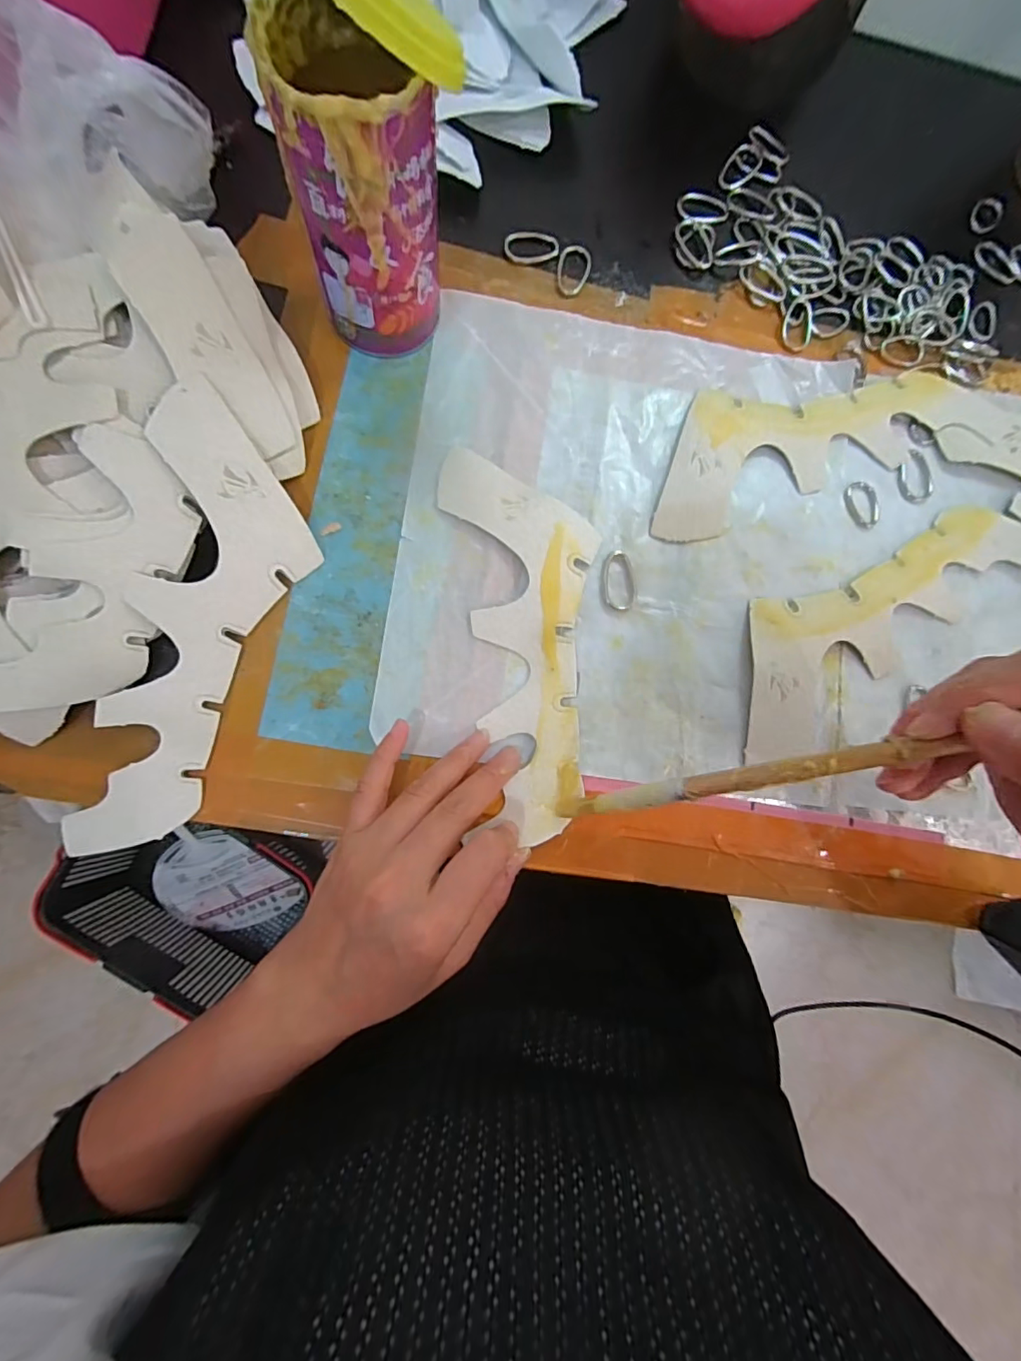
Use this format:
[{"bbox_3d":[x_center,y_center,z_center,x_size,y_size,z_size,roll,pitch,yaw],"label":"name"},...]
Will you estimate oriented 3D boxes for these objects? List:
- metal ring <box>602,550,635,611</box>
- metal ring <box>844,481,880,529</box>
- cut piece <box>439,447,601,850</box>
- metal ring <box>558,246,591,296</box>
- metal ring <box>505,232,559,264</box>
[{"bbox_3d":[0.061,-0.057,0.297,0.018,0.004,0.033,-1,82,-6],"label":"metal ring"},{"bbox_3d":[0.213,-0.106,0.319,0.021,0.004,0.030,-14,84,-7],"label":"metal ring"},{"bbox_3d":[0.010,-0.023,0.287,0.077,0.007,0.207,-5,84,0],"label":"cut piece"},{"bbox_3d":[0.039,-0.251,0.323,0.020,0.004,0.031,13,81,-4],"label":"metal ring"},{"bbox_3d":[0.013,-0.263,0.322,0.032,0.004,0.018,0,82,-6],"label":"metal ring"}]

